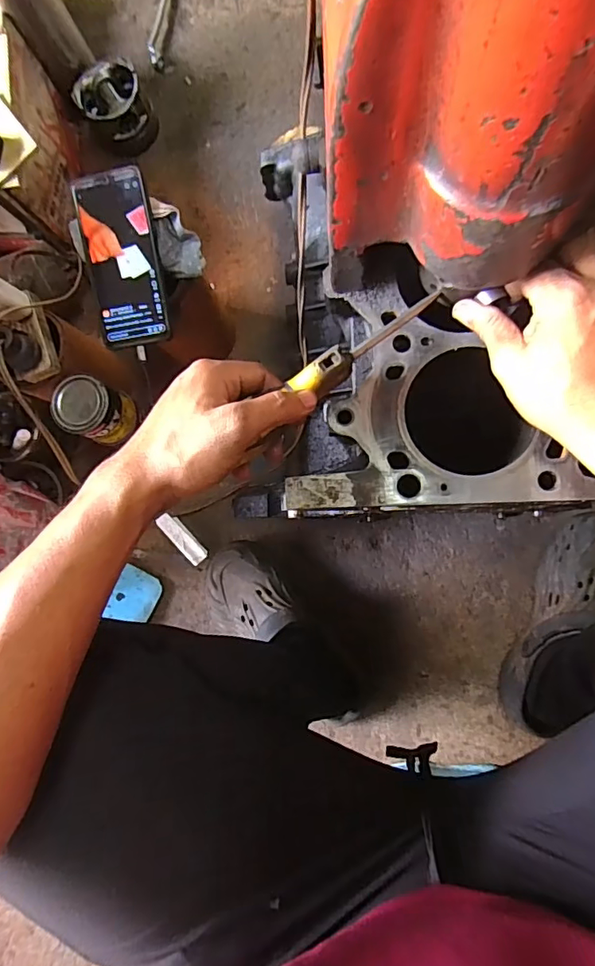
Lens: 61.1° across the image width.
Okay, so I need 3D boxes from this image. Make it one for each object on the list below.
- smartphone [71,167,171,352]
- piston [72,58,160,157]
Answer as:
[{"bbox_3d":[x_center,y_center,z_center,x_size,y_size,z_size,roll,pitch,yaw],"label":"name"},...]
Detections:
[{"bbox_3d":[-0.181,-0.228,0.520,0.075,0.010,0.165,-6,102,7],"label":"smartphone"},{"bbox_3d":[-0.262,-0.546,0.737,0.090,0.078,0.088,-1,85,8],"label":"piston"}]

